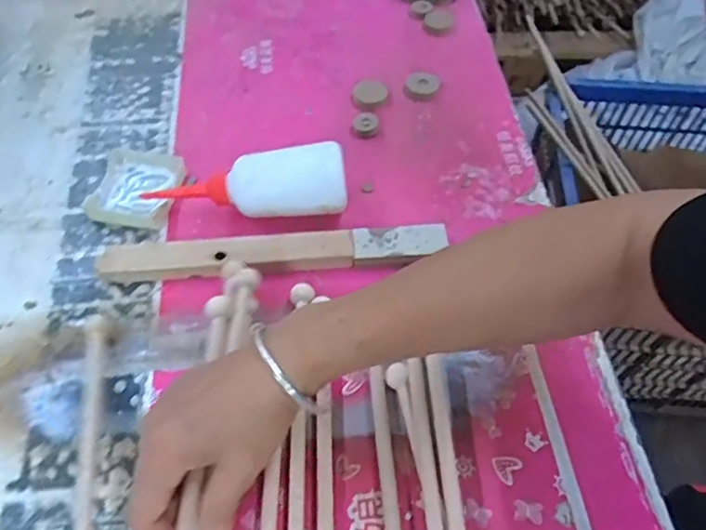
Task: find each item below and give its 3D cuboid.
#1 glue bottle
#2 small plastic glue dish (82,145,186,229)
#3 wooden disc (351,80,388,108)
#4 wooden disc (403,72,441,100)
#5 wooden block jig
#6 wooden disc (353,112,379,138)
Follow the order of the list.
[{"bbox_3d":[-0.094,-0.064,0.494,0.174,0.046,0.051,-7,57,-4],"label":"glue bottle"},{"bbox_3d":[-0.201,-0.073,0.533,0.076,0.014,0.084,7,57,5],"label":"small plastic glue dish"},{"bbox_3d":[0.017,-0.179,0.597,0.037,0.009,0.037,0,57,0],"label":"wooden disc"},{"bbox_3d":[0.073,-0.191,0.605,0.033,0.009,0.036,0,57,0],"label":"wooden disc"},{"bbox_3d":[-0.064,-0.010,0.482,0.284,0.019,0.027,-4,57,-2],"label":"wooden block jig"},{"bbox_3d":[0.013,-0.144,0.577,0.025,0.008,0.031,4,57,3],"label":"wooden disc"}]

